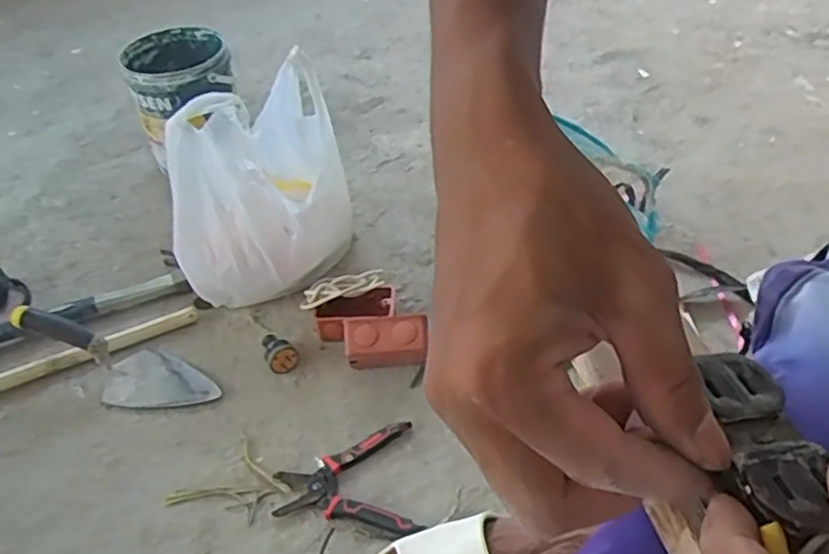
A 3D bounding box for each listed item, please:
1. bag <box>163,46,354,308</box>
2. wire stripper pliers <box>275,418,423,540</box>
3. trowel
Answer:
[{"bbox_3d":[-0.208,-0.122,0.927,0.219,0.293,0.177,-5,43,-1],"label":"bag"},{"bbox_3d":[-0.075,0.223,0.752,0.149,0.013,0.132,-6,43,-2],"label":"wire stripper pliers"},{"bbox_3d":[-0.370,0.094,0.862,0.260,0.097,0.088,11,45,15],"label":"trowel"}]

